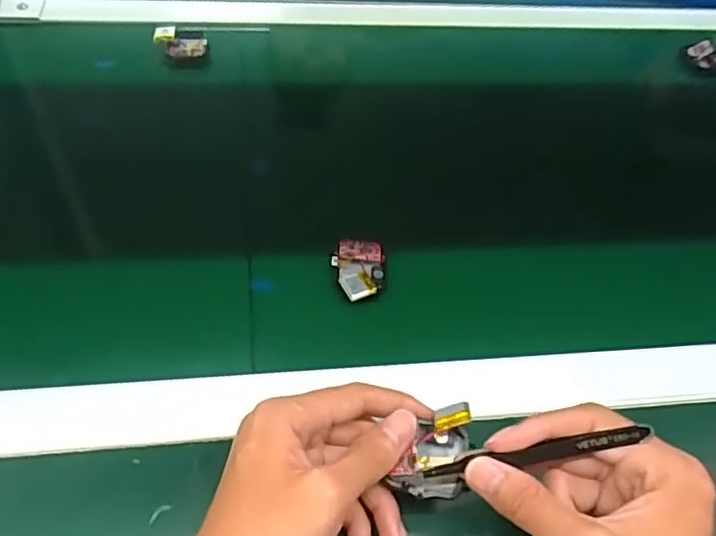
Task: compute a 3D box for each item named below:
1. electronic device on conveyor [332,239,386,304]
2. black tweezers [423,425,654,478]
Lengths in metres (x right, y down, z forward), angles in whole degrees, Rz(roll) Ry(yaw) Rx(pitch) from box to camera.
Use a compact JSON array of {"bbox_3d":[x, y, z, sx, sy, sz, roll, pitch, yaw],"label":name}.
[{"bbox_3d":[0.002,0.002,0.434,0.037,0.010,0.052,0,53,-6],"label":"electronic device on conveyor"},{"bbox_3d":[0.082,0.087,0.287,0.106,0.010,0.008,-16,51,17],"label":"black tweezers"}]

